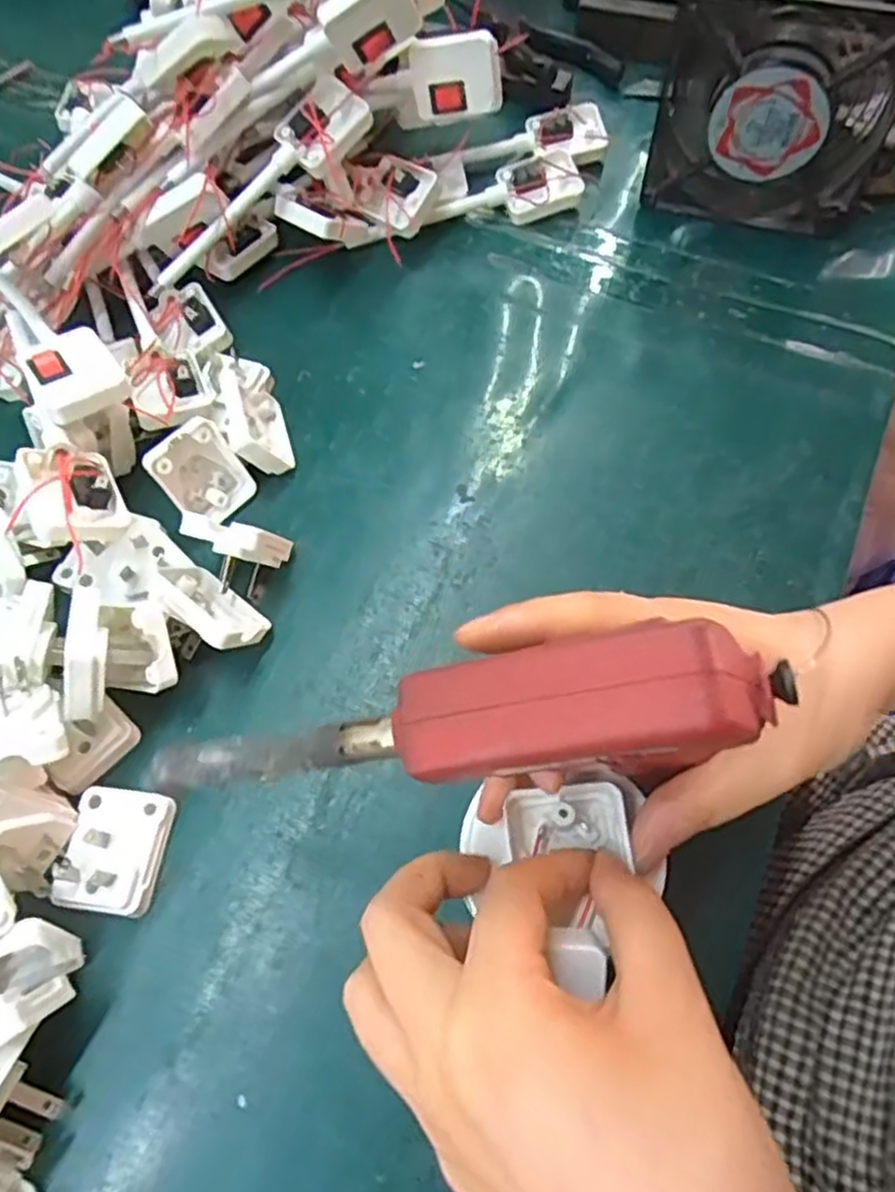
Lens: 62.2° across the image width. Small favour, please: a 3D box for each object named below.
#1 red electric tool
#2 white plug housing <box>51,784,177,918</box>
[{"bbox_3d":[-0.002,0.039,0.199,0.166,0.033,0.031,-12,63,21],"label":"red electric tool"},{"bbox_3d":[-0.136,0.102,0.301,0.038,0.021,0.047,7,65,5],"label":"white plug housing"}]

